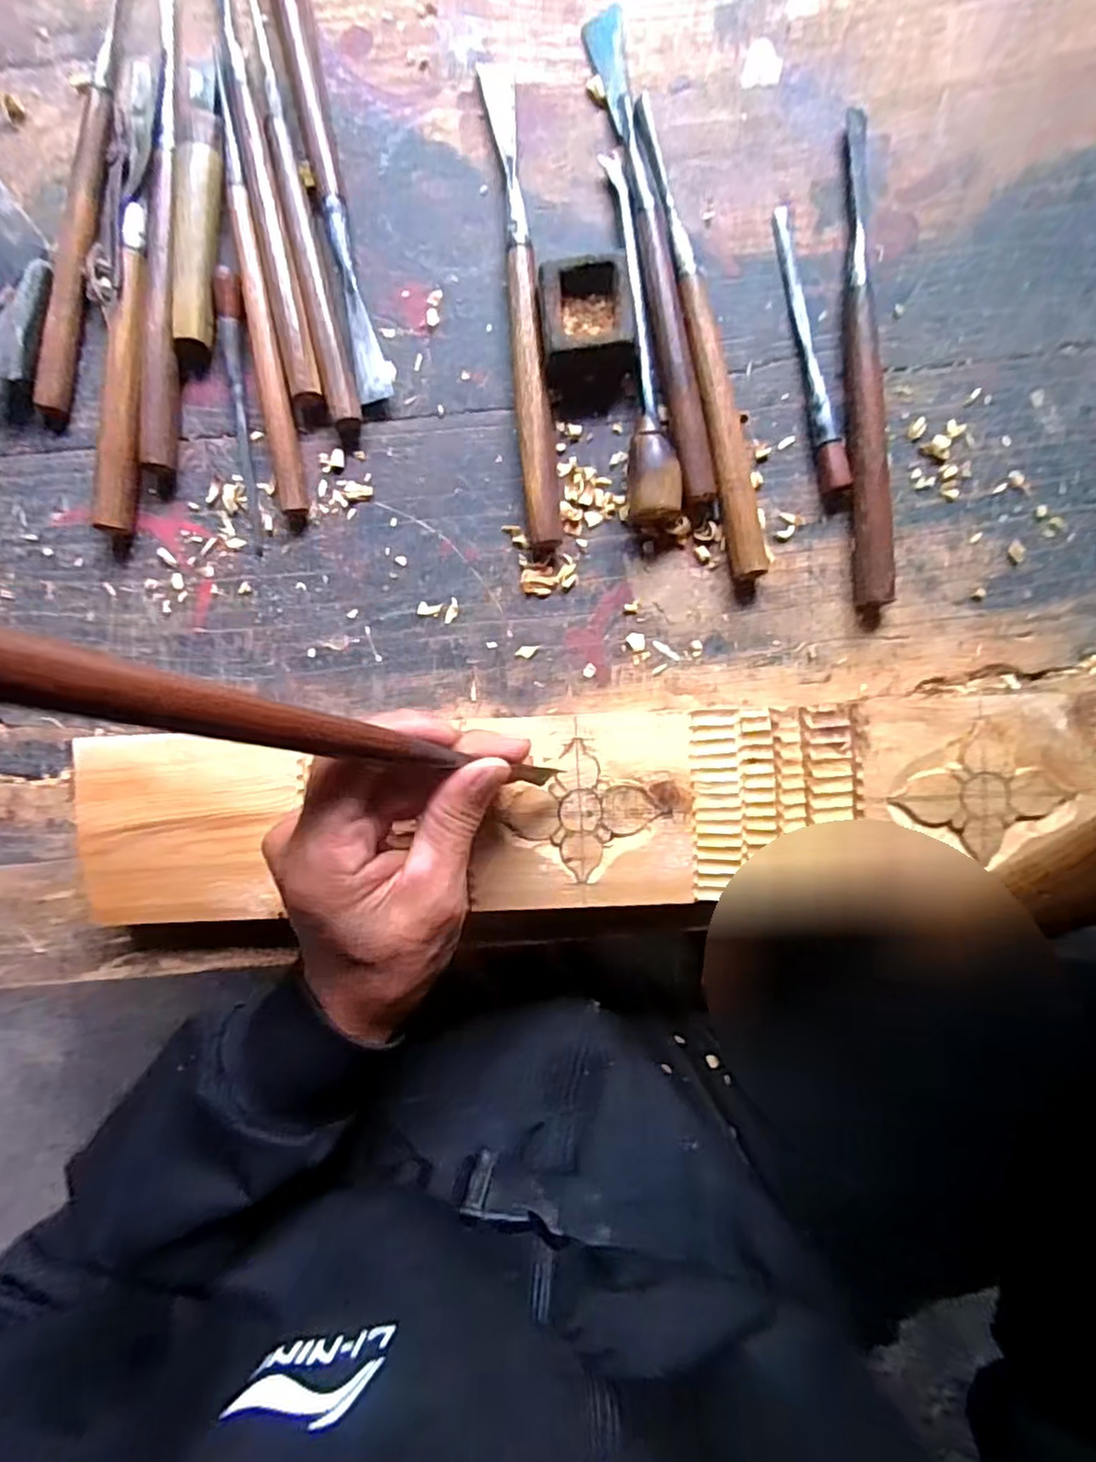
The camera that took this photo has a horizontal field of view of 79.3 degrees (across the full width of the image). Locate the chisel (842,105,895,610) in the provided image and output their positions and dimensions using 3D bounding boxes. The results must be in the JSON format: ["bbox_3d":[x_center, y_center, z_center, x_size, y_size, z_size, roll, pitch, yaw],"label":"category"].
[{"bbox_3d":[0.168,-0.194,0.346,0.020,0.016,0.254,-1,92,2],"label":"chisel"}]

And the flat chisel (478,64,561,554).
[{"bbox_3d":[-0.014,-0.223,0.350,0.018,0.017,0.250,-6,92,2],"label":"flat chisel"}]

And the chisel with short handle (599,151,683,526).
[{"bbox_3d":[0.050,-0.204,0.342,0.028,0.029,0.197,-4,92,2],"label":"chisel with short handle"}]

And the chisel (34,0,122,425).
[{"bbox_3d":[-0.248,-0.297,0.355,0.019,0.011,0.253,9,92,1],"label":"chisel"}]

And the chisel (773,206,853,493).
[{"bbox_3d":[0.140,-0.202,0.349,0.012,0.012,0.152,-10,92,2],"label":"chisel"}]

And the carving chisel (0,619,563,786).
[{"bbox_3d":[-0.076,0.000,0.216,0.014,0.256,0.018,23,93,37],"label":"carving chisel"}]

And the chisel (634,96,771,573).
[{"bbox_3d":[0.080,-0.202,0.347,0.020,0.018,0.249,-13,92,2],"label":"chisel"}]

